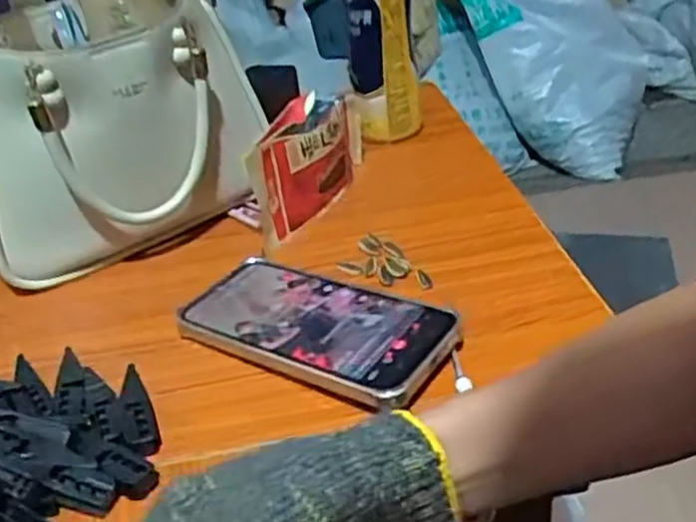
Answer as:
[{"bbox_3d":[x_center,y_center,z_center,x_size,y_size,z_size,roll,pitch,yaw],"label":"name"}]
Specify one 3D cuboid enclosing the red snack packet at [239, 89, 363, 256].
[{"bbox_3d":[-0.027,-0.082,0.583,0.039,0.077,0.162,6,34,18],"label":"red snack packet"}]

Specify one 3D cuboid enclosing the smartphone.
[{"bbox_3d":[-0.021,0.038,0.449,0.168,0.013,0.082,15,41,34],"label":"smartphone"}]

